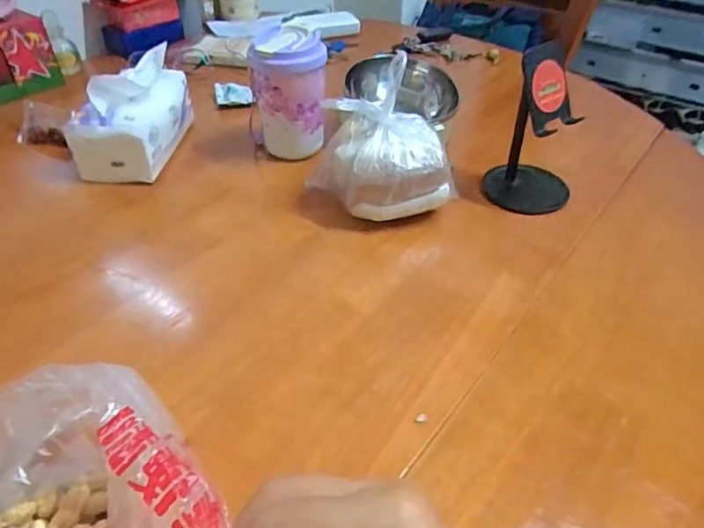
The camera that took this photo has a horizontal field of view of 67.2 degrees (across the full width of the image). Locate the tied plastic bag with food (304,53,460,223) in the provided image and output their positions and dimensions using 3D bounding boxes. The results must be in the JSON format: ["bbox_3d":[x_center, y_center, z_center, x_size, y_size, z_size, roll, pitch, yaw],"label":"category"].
[{"bbox_3d":[0.028,-0.109,0.542,0.124,0.123,0.106,-14,42,-15],"label":"tied plastic bag with food"}]

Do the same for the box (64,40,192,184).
[{"bbox_3d":[-0.262,-0.178,0.638,0.095,0.109,0.155,1,40,2],"label":"box"}]

